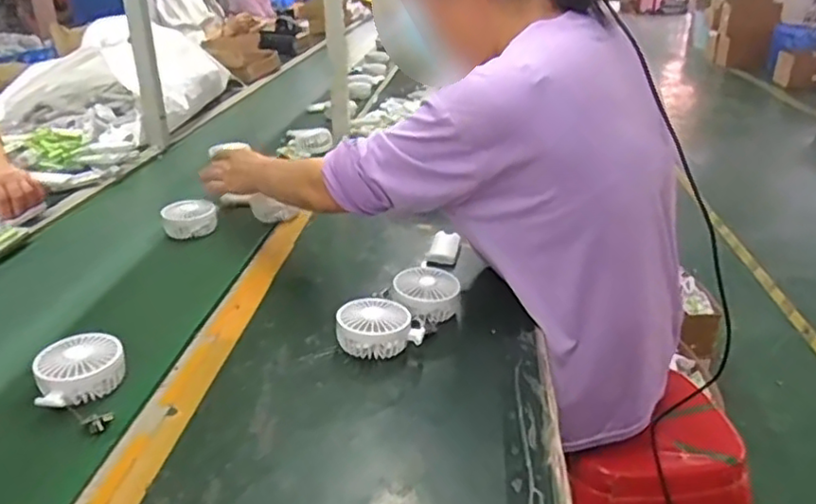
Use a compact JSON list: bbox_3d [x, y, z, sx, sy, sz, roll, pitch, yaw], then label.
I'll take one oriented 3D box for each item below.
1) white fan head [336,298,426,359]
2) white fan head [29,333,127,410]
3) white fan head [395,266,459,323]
[{"bbox_3d":[-0.035,0.092,0.782,0.098,0.047,0.078,-6,27,-13],"label":"white fan head"},{"bbox_3d":[-0.357,0.129,0.721,0.087,0.038,0.081,-12,29,-24],"label":"white fan head"},{"bbox_3d":[0.024,0.060,0.859,0.087,0.049,0.080,-1,26,-3],"label":"white fan head"}]

